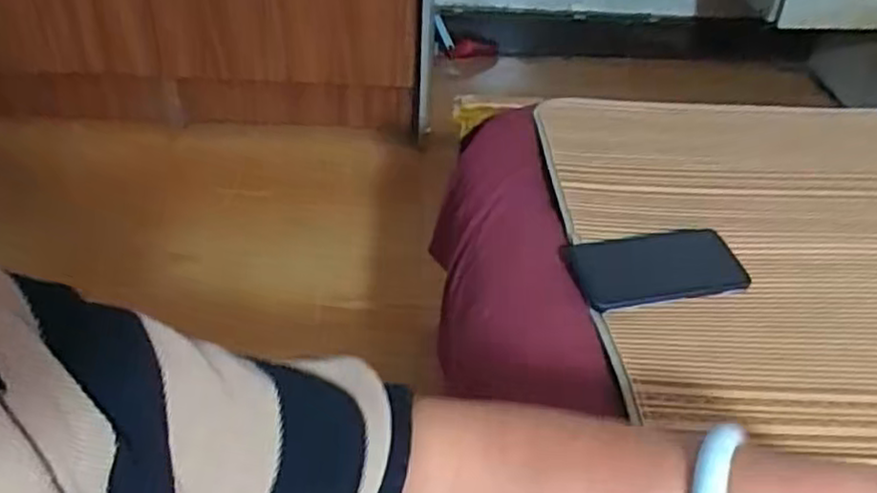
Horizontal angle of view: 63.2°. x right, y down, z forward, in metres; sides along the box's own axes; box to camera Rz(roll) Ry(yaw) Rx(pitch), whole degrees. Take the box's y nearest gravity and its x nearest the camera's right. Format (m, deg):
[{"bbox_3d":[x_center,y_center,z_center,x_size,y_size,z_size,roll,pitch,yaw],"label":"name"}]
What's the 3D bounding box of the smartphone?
[{"bbox_3d":[0.205,0.019,0.672,0.151,0.011,0.085,-10,47,-5],"label":"smartphone"}]

